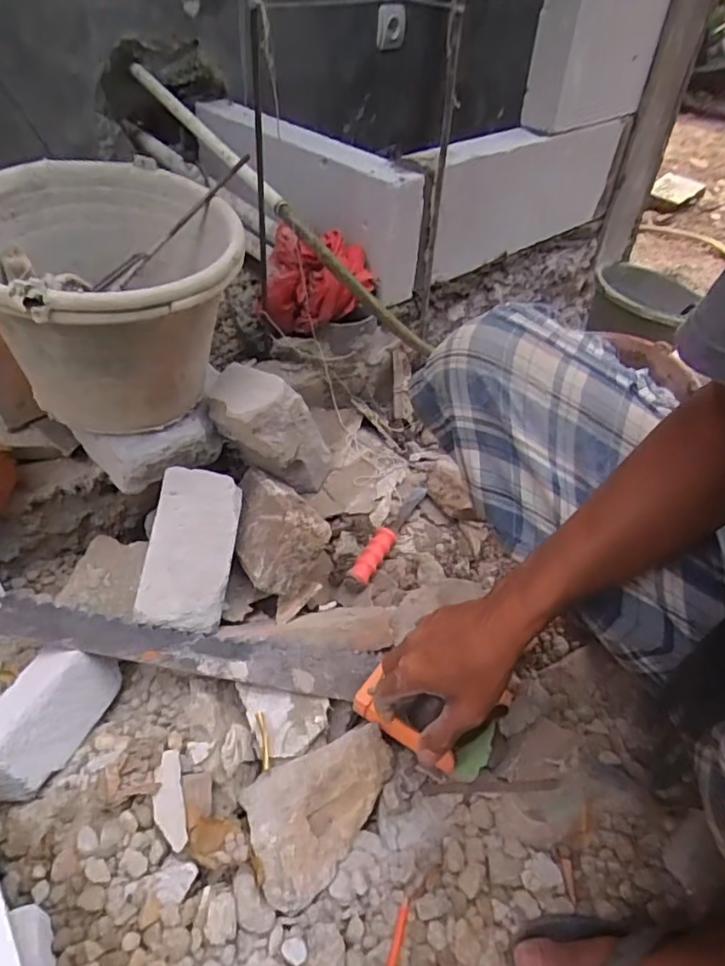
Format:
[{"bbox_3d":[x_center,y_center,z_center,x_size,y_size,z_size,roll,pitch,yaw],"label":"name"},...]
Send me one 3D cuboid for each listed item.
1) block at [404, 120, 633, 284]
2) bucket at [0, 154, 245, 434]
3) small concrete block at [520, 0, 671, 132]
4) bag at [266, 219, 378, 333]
[{"bbox_3d":[0.301,-0.558,1.147,0.564,0.207,0.076,-32,54,-31],"label":"block"},{"bbox_3d":[-0.281,-0.205,0.694,0.277,0.224,0.278,2,44,-2],"label":"bucket"},{"bbox_3d":[0.426,-0.787,1.106,0.308,0.200,0.084,-31,56,-30],"label":"small concrete block"},{"bbox_3d":[-0.070,-0.326,0.980,0.174,0.129,0.113,4,44,1],"label":"bag"}]

